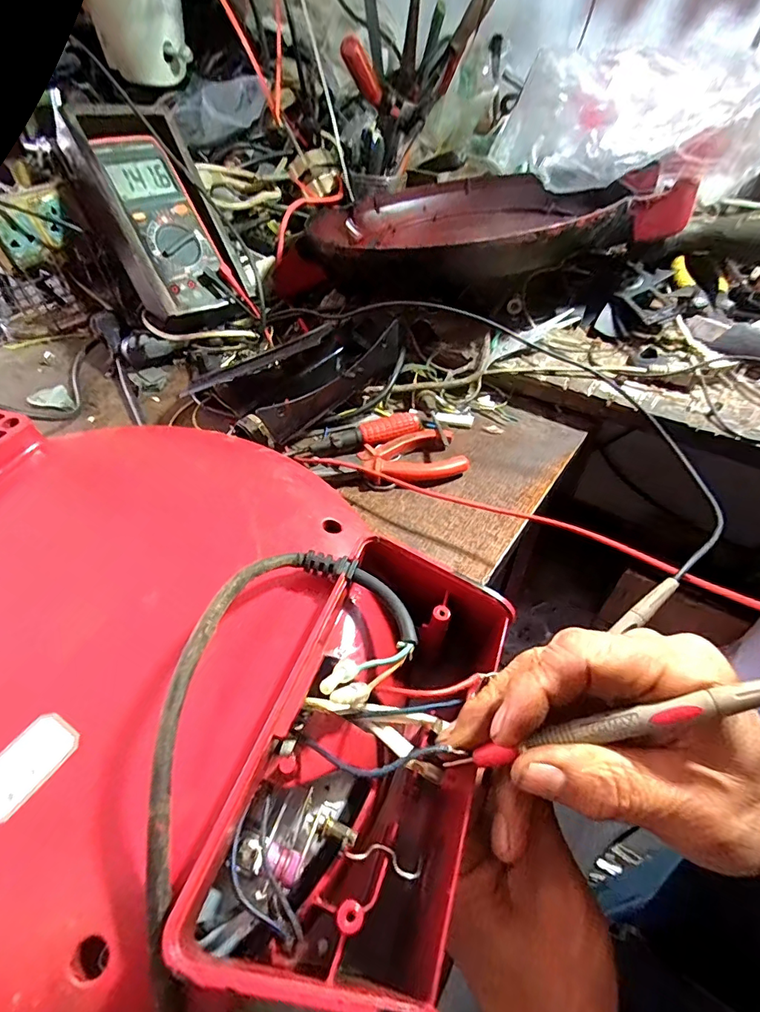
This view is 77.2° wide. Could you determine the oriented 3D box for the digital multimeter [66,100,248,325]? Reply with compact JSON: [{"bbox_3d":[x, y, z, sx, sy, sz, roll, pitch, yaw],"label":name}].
[{"bbox_3d":[-0.225,-0.299,0.493,0.107,0.206,0.039,-33,12,-31],"label":"digital multimeter"}]

